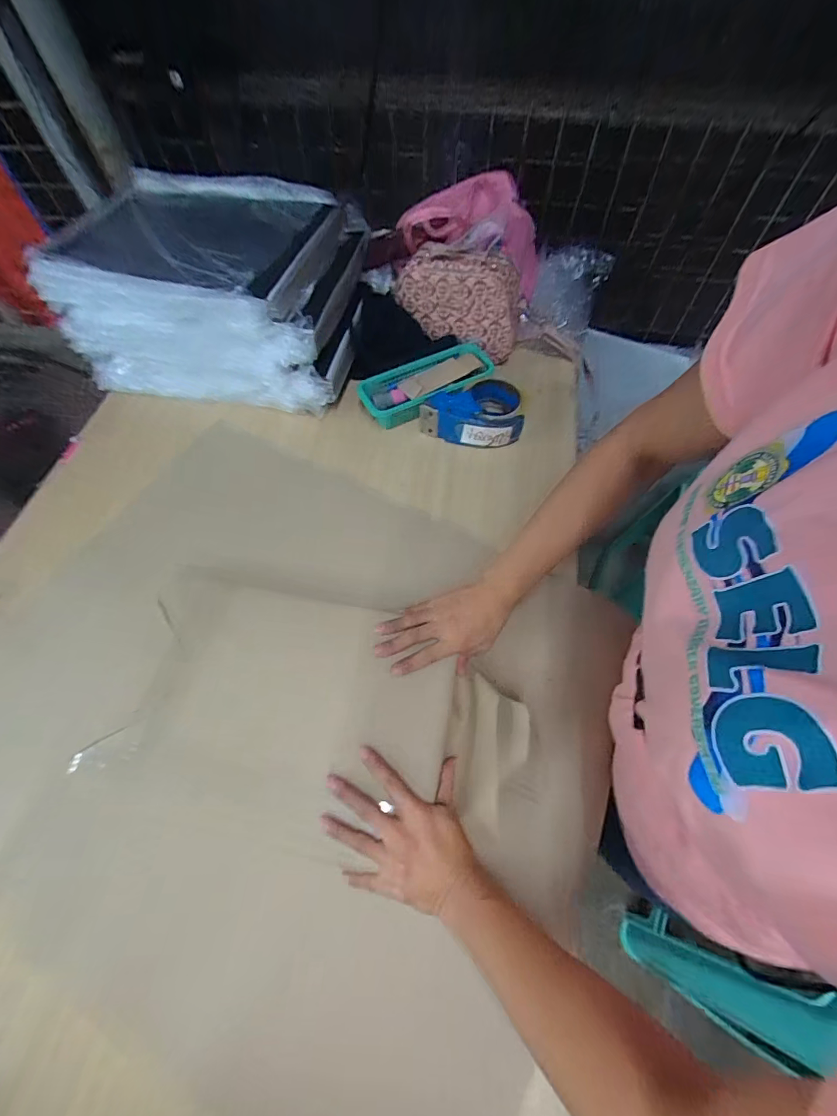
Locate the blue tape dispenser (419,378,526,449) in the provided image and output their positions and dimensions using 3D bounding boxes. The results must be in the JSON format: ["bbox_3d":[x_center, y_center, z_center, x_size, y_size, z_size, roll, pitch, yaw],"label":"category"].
[{"bbox_3d":[0.084,-0.236,0.695,0.159,0.053,0.112,2,62,2],"label":"blue tape dispenser"}]

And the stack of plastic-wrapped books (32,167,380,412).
[{"bbox_3d":[-0.320,-0.455,0.718,0.440,0.175,0.336,9,62,6],"label":"stack of plastic-wrapped books"}]

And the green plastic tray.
[{"bbox_3d":[0.020,-0.290,0.722,0.236,0.053,0.108,-25,65,-12],"label":"green plastic tray"}]

